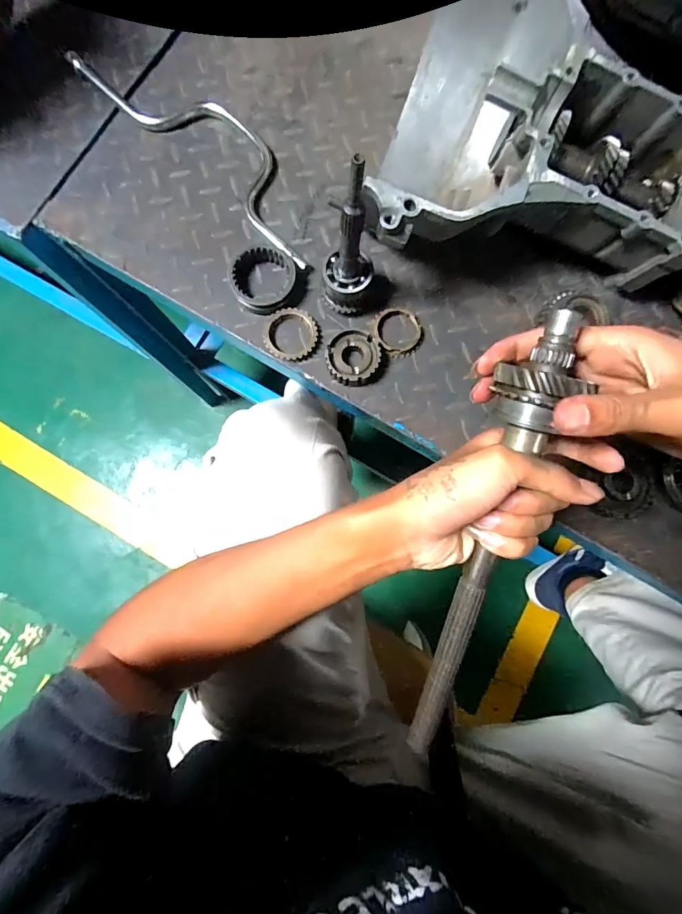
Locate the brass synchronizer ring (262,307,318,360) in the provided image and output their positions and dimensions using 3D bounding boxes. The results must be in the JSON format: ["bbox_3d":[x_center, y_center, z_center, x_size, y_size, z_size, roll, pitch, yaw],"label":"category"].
[{"bbox_3d":[-0.053,-0.131,0.440,0.057,0.014,0.053,0,82,0],"label":"brass synchronizer ring"}]

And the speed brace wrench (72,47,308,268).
[{"bbox_3d":[-0.146,-0.353,0.464,0.351,0.020,0.082,43,86,5],"label":"speed brace wrench"}]

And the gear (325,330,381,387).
[{"bbox_3d":[0.012,-0.104,0.436,0.054,0.021,0.056,0,82,0],"label":"gear"}]

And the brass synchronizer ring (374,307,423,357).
[{"bbox_3d":[0.062,-0.135,0.446,0.052,0.015,0.055,0,82,0],"label":"brass synchronizer ring"}]

